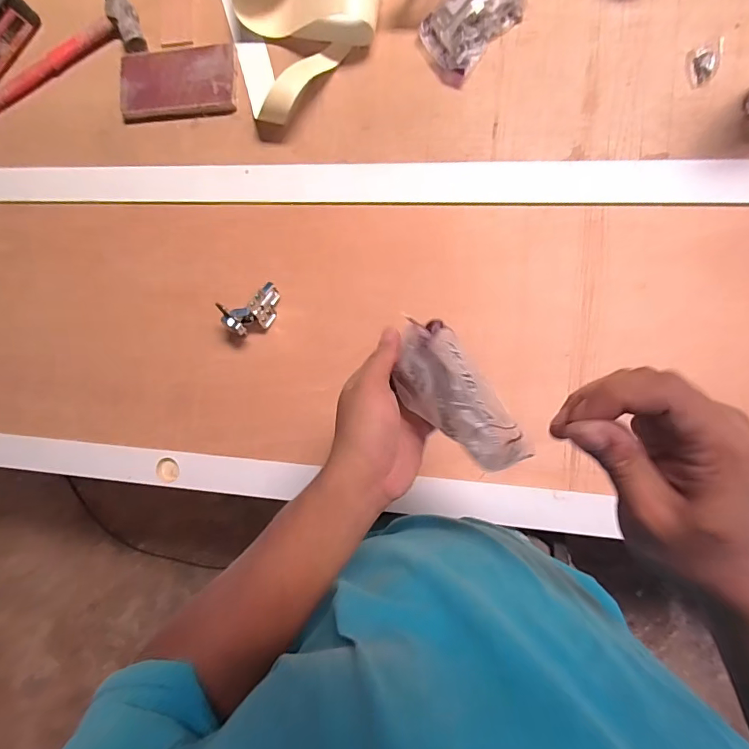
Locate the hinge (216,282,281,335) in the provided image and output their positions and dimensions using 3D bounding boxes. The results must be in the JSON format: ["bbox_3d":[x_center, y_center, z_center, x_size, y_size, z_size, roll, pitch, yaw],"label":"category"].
[{"bbox_3d":[-0.159,-0.083,0.575,0.080,0.040,0.048,-35,82,4],"label":"hinge"}]

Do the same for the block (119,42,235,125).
[{"bbox_3d":[-0.279,-0.413,0.627,0.170,0.027,0.084,-1,86,8],"label":"block"}]

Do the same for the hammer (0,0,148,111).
[{"bbox_3d":[-0.481,-0.465,0.653,0.292,0.033,0.089,-21,83,6],"label":"hammer"}]

